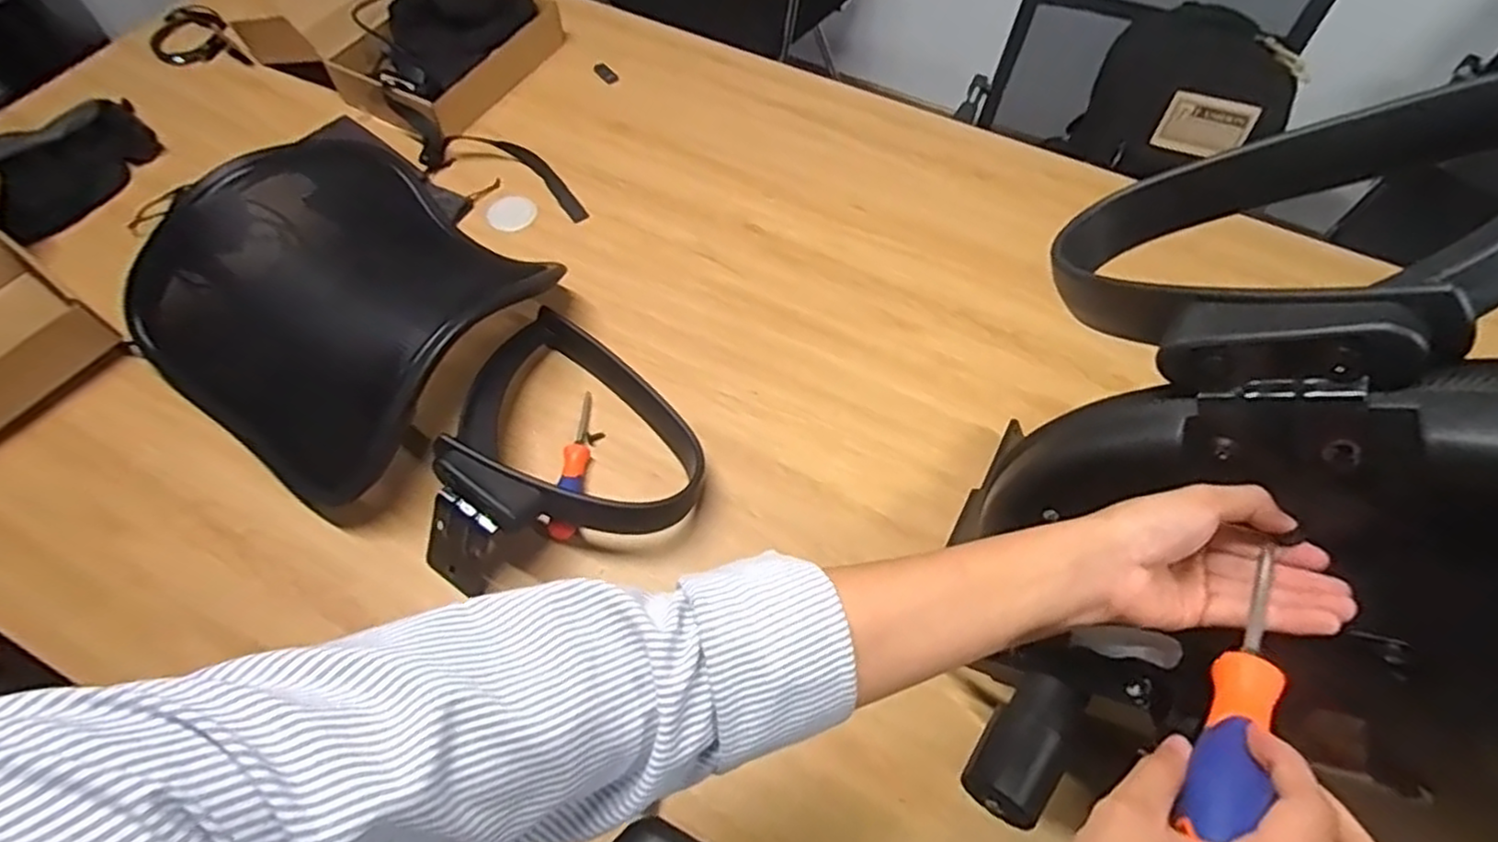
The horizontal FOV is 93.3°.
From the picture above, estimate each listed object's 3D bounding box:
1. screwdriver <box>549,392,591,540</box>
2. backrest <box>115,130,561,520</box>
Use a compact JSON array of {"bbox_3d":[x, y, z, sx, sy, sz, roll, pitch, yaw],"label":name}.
[{"bbox_3d":[-0.192,0.044,0.778,0.025,0.026,0.181,3,60,-1],"label":"screwdriver"},{"bbox_3d":[-0.479,-0.148,0.837,0.459,0.179,0.384,36,65,17],"label":"backrest"}]

